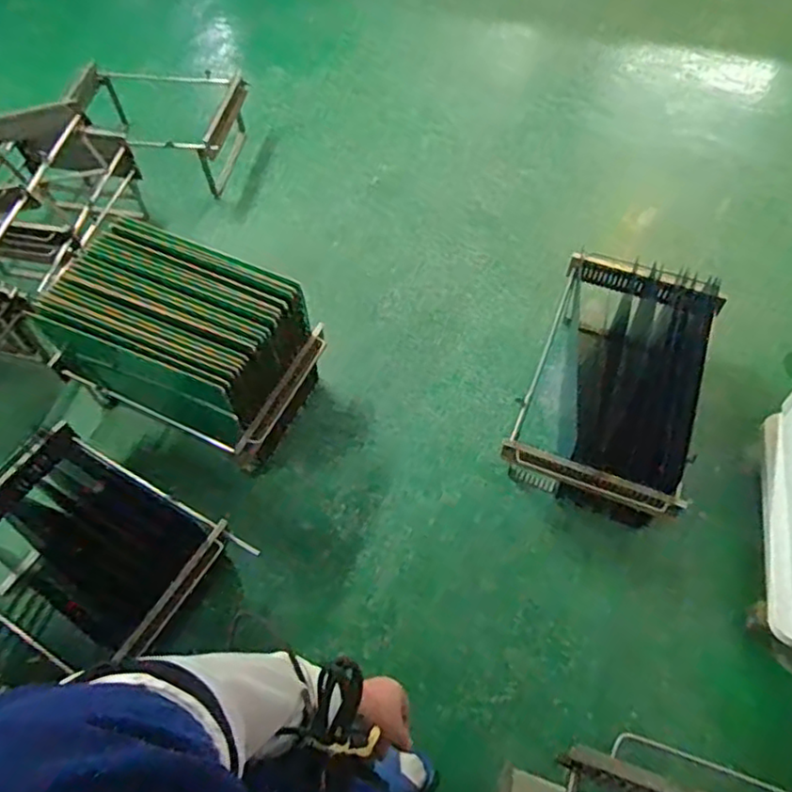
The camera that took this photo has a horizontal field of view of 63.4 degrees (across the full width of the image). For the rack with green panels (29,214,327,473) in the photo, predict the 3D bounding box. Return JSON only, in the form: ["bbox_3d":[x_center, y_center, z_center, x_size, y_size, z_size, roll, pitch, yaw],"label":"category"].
[{"bbox_3d":[-0.590,-0.153,1.752,0.717,0.508,0.385,21,61,16],"label":"rack with green panels"}]

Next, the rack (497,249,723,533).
[{"bbox_3d":[0.592,-0.021,1.752,0.427,0.340,0.722,19,60,15],"label":"rack"}]

